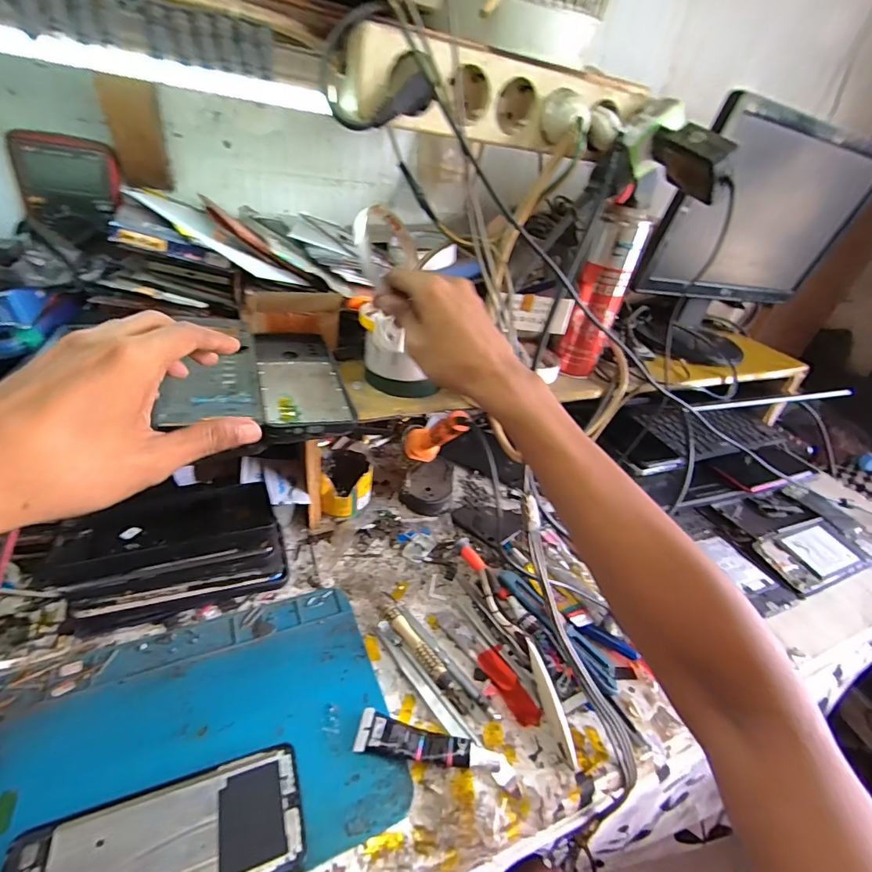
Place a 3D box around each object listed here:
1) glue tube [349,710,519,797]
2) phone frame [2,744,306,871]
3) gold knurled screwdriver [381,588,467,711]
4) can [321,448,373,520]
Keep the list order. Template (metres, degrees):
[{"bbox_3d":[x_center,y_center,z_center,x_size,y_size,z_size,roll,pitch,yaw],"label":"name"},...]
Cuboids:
[{"bbox_3d":[0.001,0.232,0.338,0.121,0.015,0.026,14,34,6],"label":"glue tube"},{"bbox_3d":[-0.166,0.252,0.276,0.159,0.010,0.074,-6,37,-23],"label":"phone frame"},{"bbox_3d":[-0.016,0.188,0.406,0.016,0.012,0.127,-16,42,-34],"label":"gold knurled screwdriver"},{"bbox_3d":[-0.105,0.057,0.540,0.057,0.059,0.068,1,34,-13],"label":"can"}]

